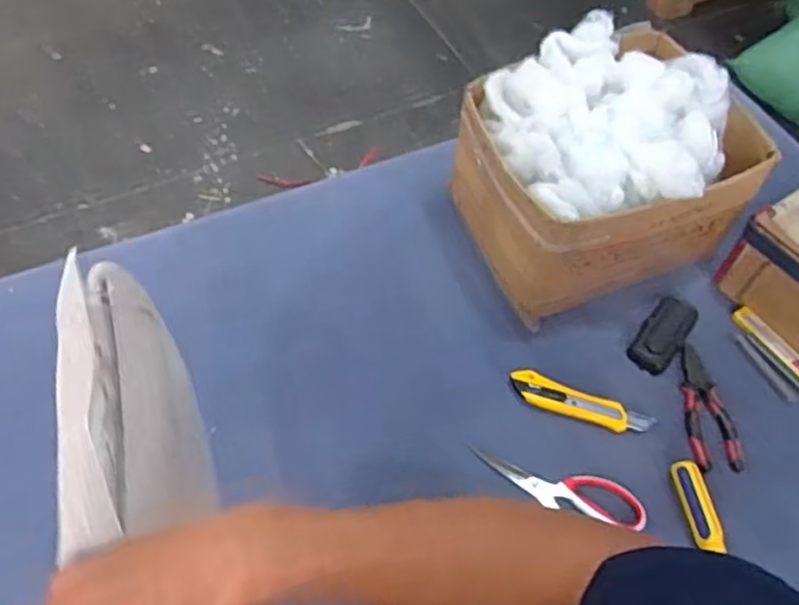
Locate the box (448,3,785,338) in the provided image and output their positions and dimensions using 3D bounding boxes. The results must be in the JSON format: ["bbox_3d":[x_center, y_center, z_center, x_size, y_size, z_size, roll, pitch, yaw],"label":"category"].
[{"bbox_3d":[0.243,-0.173,0.860,0.301,0.226,0.271,-21,59,-15],"label":"box"}]

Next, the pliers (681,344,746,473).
[{"bbox_3d":[0.361,0.122,0.815,0.058,0.012,0.158,-1,56,-2],"label":"pliers"}]

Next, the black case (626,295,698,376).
[{"bbox_3d":[0.331,0.039,0.863,0.051,0.028,0.107,35,62,20],"label":"black case"}]

